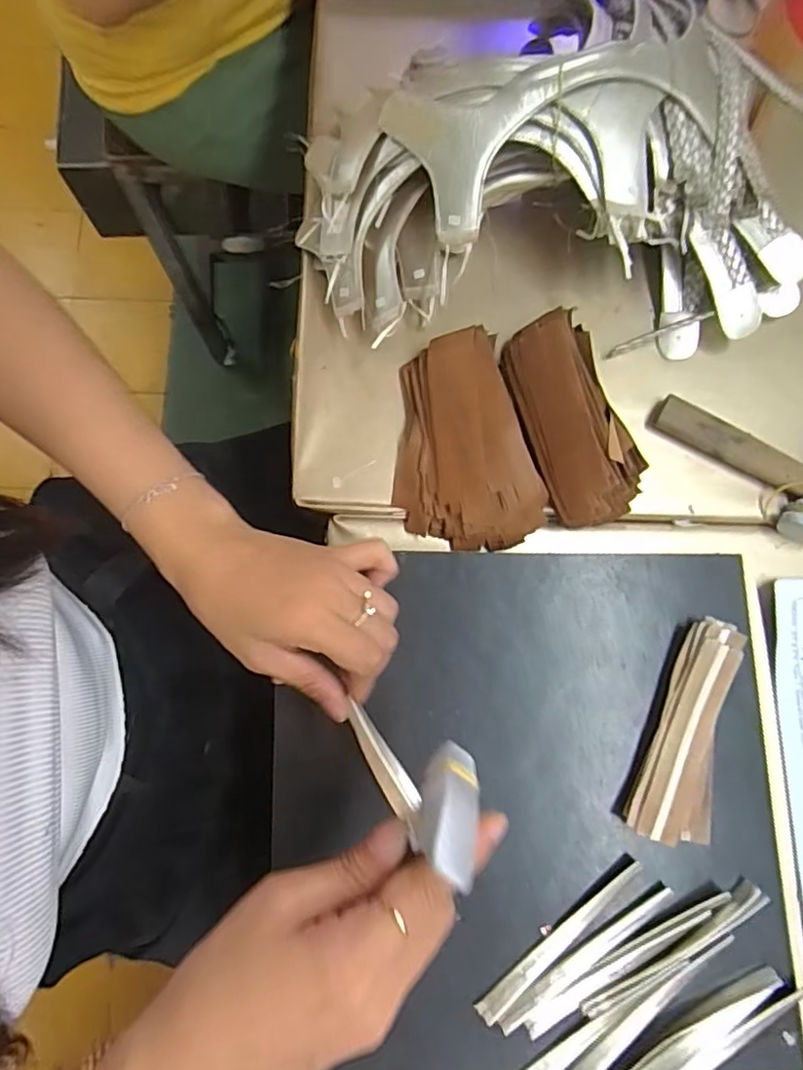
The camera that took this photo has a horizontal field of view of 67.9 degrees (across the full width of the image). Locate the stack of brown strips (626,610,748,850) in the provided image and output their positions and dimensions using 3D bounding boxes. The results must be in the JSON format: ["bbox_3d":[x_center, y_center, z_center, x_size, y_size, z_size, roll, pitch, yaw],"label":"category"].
[{"bbox_3d":[0.177,0.118,0.363,0.045,0.018,0.132,21,80,3],"label":"stack of brown strips"}]

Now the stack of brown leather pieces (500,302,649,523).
[{"bbox_3d":[0.113,-0.075,0.395,0.060,0.056,0.133,-20,81,-5],"label":"stack of brown leather pieces"}]

